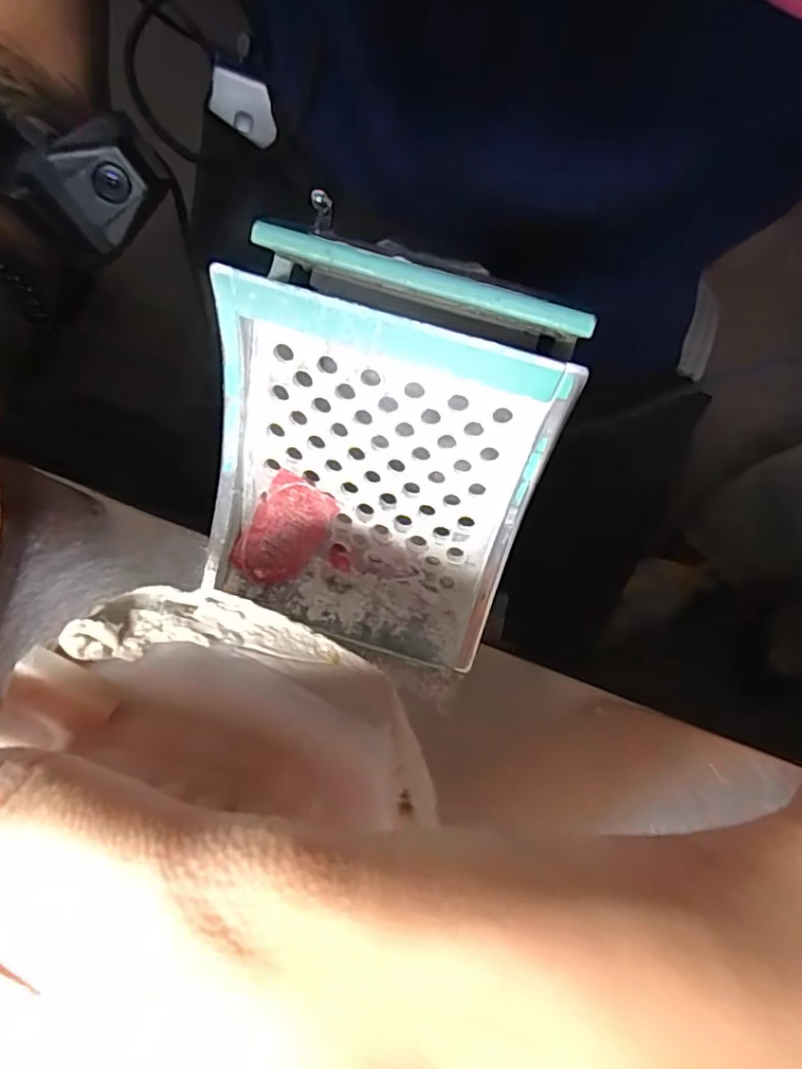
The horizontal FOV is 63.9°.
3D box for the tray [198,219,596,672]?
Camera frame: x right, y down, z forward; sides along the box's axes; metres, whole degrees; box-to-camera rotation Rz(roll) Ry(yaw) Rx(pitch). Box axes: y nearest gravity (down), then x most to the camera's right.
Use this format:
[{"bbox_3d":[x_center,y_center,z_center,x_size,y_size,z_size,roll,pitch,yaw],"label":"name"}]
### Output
[{"bbox_3d":[-0.008,-0.013,0.150,0.072,0.024,0.092,17,121,2],"label":"tray"}]

